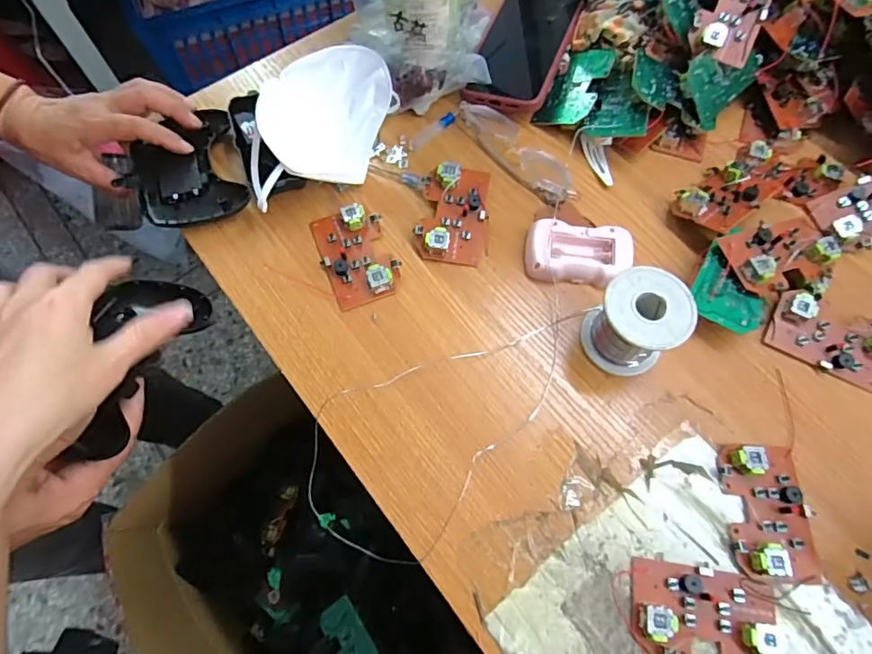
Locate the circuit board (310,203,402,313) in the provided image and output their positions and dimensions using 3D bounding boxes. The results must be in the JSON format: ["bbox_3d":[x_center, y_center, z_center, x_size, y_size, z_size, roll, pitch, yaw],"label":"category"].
[{"bbox_3d":[-0.067,-0.063,0.436,0.058,0.015,0.089,-22,69,-9],"label":"circuit board"}]

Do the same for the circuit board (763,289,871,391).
[{"bbox_3d":[0.316,0.010,0.411,0.091,0.012,0.053,23,90,10],"label":"circuit board"}]

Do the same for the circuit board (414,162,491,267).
[{"bbox_3d":[0.016,-0.098,0.449,0.060,0.020,0.088,4,67,2],"label":"circuit board"}]

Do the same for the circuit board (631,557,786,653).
[{"bbox_3d":[0.176,0.187,0.333,0.092,0.016,0.057,7,67,3],"label":"circuit board"}]

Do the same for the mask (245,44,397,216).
[{"bbox_3d":[-0.104,-0.173,0.445,0.151,0.080,0.098,-33,71,-13],"label":"mask"}]

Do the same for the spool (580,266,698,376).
[{"bbox_3d":[0.148,-0.002,0.388,0.061,0.066,0.061,0,67,0],"label":"spool"}]

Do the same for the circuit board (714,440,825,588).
[{"bbox_3d":[0.234,0.128,0.362,0.058,0.020,0.089,2,67,1],"label":"circuit board"}]

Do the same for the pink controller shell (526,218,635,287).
[{"bbox_3d":[0.121,-0.060,0.436,0.087,0.022,0.051,2,67,1],"label":"pink controller shell"}]

